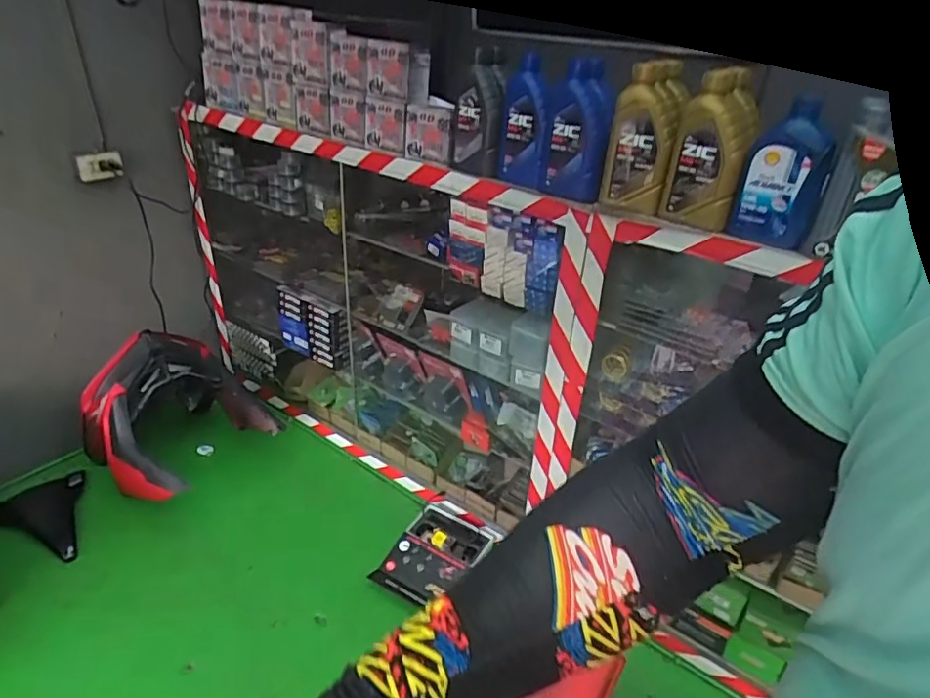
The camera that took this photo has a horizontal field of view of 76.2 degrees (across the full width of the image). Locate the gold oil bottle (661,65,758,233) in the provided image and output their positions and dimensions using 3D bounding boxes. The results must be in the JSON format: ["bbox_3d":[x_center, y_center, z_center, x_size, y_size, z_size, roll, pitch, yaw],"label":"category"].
[{"bbox_3d":[0.408,-0.332,0.986,0.114,0.234,0.079,15,35,18],"label":"gold oil bottle"}]

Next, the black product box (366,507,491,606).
[{"bbox_3d":[-0.086,0.556,1.612,0.215,0.043,0.292,20,37,24],"label":"black product box"}]

